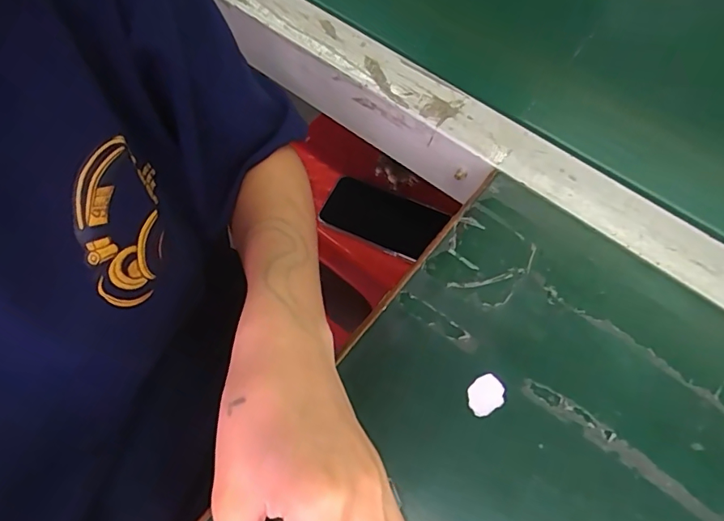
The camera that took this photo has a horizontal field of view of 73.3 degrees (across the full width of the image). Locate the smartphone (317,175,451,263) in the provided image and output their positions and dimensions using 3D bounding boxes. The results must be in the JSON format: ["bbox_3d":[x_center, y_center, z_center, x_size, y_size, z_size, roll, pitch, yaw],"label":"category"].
[{"bbox_3d":[0.021,-0.055,0.609,0.155,0.015,0.077,23,76,21],"label":"smartphone"}]

